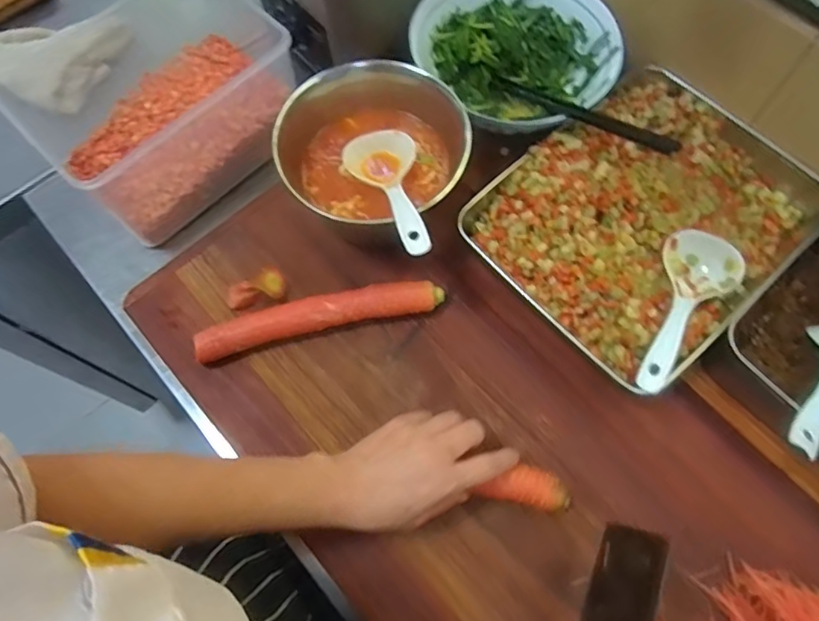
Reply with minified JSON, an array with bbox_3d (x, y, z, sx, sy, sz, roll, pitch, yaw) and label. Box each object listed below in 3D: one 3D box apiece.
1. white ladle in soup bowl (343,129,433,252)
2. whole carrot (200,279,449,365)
[{"bbox_3d":[-0.010,-0.110,0.504,0.064,0.033,0.167,-19,42,-6],"label":"white ladle in soup bowl"},{"bbox_3d":[-0.083,0.007,0.527,0.226,0.033,0.031,-13,68,-4],"label":"whole carrot"}]

